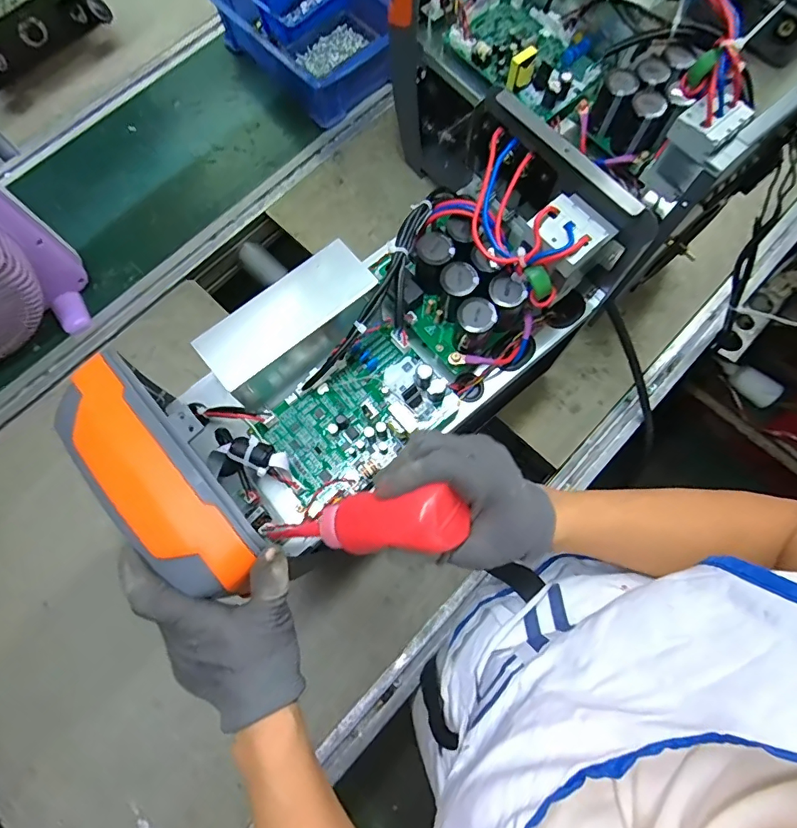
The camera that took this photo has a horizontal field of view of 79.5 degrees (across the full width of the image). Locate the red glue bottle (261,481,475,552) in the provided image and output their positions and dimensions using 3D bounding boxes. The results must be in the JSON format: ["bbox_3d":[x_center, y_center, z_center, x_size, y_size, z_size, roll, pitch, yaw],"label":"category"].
[{"bbox_3d":[-0.025,0.073,0.314,0.137,0.029,0.035,-11,72,28],"label":"red glue bottle"}]

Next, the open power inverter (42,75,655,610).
[{"bbox_3d":[-0.020,-0.064,0.412,0.453,0.152,0.184,-35,77,-13],"label":"open power inverter"}]

